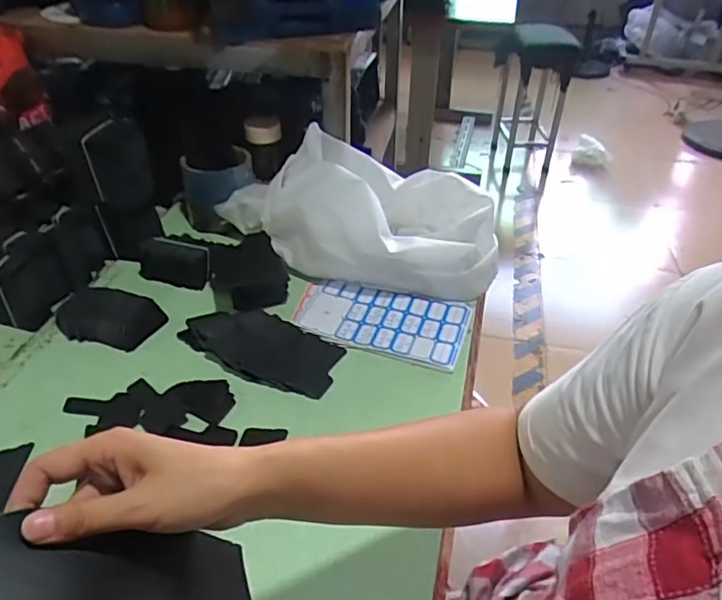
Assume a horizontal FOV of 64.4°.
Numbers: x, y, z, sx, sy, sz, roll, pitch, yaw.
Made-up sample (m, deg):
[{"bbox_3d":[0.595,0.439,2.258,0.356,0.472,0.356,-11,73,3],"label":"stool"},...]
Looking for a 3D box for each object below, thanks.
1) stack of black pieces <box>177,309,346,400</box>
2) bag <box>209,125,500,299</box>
[{"bbox_3d":[-0.122,0.052,0.693,0.195,0.022,0.102,19,42,20],"label":"stack of black pieces"},{"bbox_3d":[0.015,-0.134,0.828,0.371,0.135,0.225,23,44,24],"label":"bag"}]

